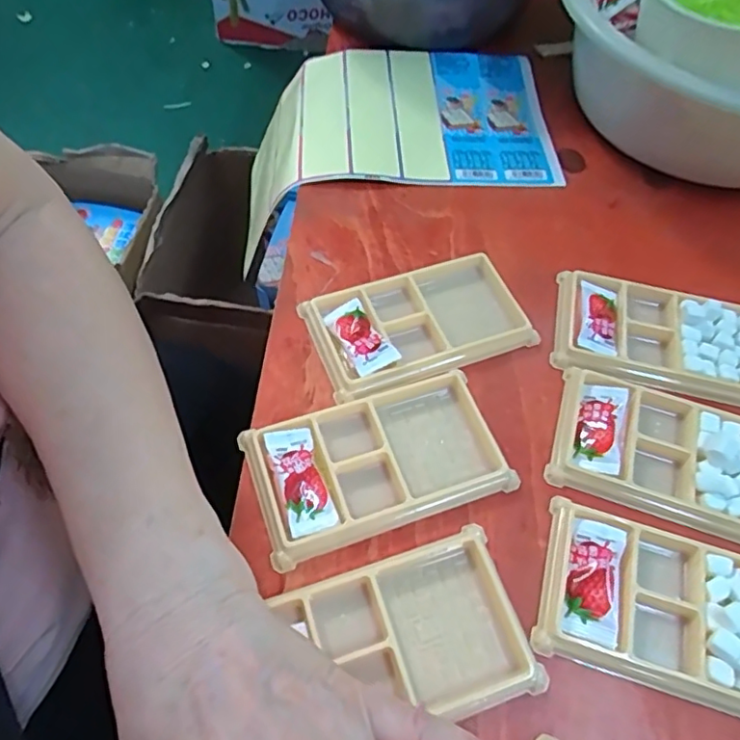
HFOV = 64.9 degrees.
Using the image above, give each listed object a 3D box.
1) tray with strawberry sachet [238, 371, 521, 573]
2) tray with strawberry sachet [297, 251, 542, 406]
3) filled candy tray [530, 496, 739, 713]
[{"bbox_3d":[0.004,0.050,0.322,0.133,0.014,0.075,-14,60,-13],"label":"tray with strawberry sachet"},{"bbox_3d":[0.030,-0.034,0.375,0.133,0.015,0.082,-17,61,-14],"label":"tray with strawberry sachet"},{"bbox_3d":[0.153,0.117,0.285,0.131,0.013,0.073,16,58,6],"label":"filled candy tray"}]

